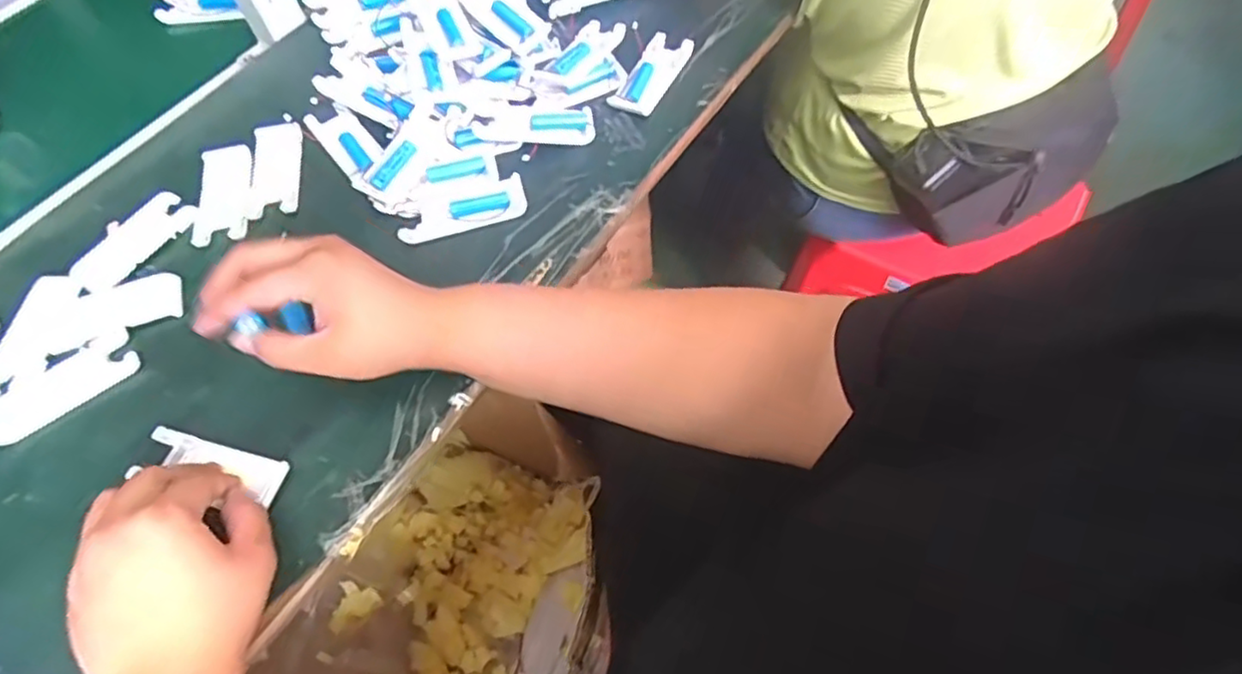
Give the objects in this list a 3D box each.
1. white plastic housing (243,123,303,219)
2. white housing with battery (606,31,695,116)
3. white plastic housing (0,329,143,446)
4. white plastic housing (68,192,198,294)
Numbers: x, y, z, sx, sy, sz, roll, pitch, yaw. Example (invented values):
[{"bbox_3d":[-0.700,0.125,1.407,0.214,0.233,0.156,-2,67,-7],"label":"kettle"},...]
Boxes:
[{"bbox_3d":[-0.303,-0.150,0.583,0.047,0.010,0.099,-7,59,-1],"label":"white plastic housing"},{"bbox_3d":[0.028,-0.242,0.616,0.046,0.019,0.099,23,63,16],"label":"white housing with battery"},{"bbox_3d":[-0.407,0.035,0.486,0.104,0.007,0.050,-35,64,-16],"label":"white plastic housing"},{"bbox_3d":[-0.401,-0.081,0.546,0.056,0.005,0.099,28,65,18],"label":"white plastic housing"}]

